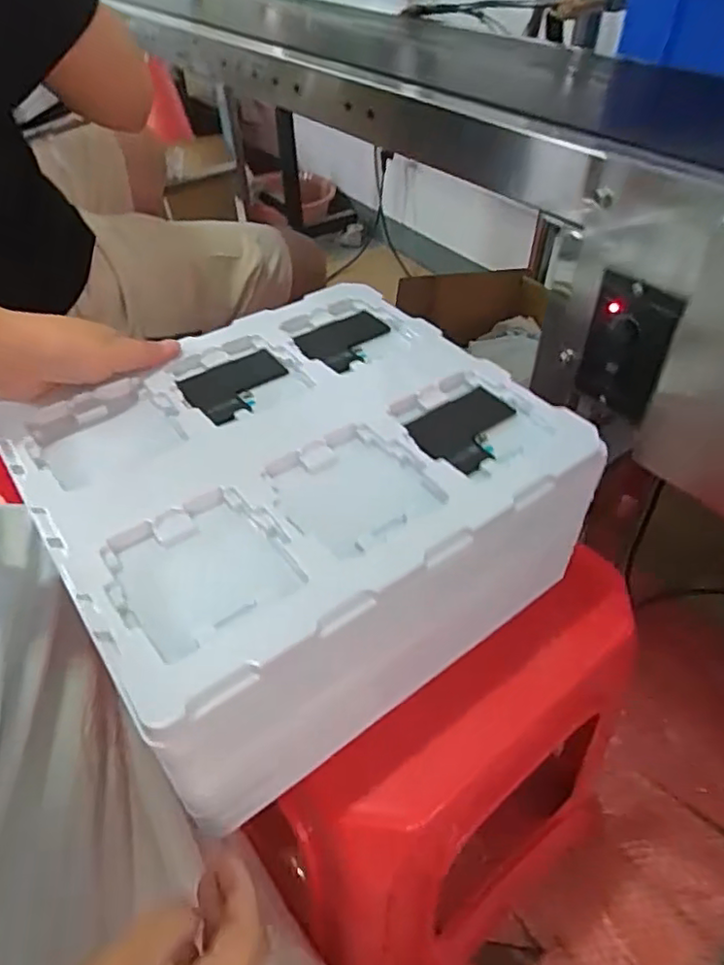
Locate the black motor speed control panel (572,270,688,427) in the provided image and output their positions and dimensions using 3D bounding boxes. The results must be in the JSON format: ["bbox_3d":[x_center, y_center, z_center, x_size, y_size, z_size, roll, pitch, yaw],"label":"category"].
[{"bbox_3d":[0.180,-0.093,0.426,0.016,0.097,0.064,-21,48,-19],"label":"black motor speed control panel"}]

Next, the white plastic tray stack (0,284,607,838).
[{"bbox_3d":[-0.050,0.015,0.439,0.318,0.133,0.269,-29,51,-25],"label":"white plastic tray stack"}]

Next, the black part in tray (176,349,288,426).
[{"bbox_3d":[-0.089,-0.070,0.446,0.076,0.007,0.066,-27,50,-23],"label":"black part in tray"}]

